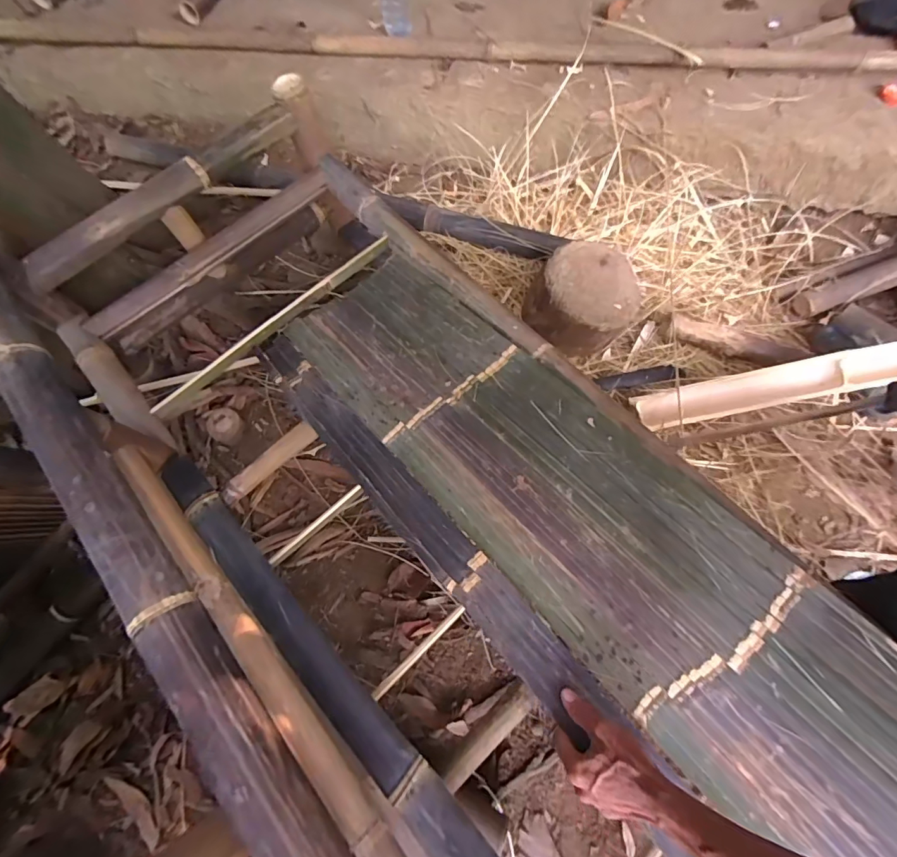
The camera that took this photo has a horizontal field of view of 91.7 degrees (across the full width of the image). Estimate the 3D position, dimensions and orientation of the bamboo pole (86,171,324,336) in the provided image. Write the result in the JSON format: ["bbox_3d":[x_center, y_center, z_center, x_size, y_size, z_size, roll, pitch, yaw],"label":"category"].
[{"bbox_3d":[-0.515,-0.390,0.958,0.588,0.058,0.052,-42,72,-13],"label":"bamboo pole"}]

